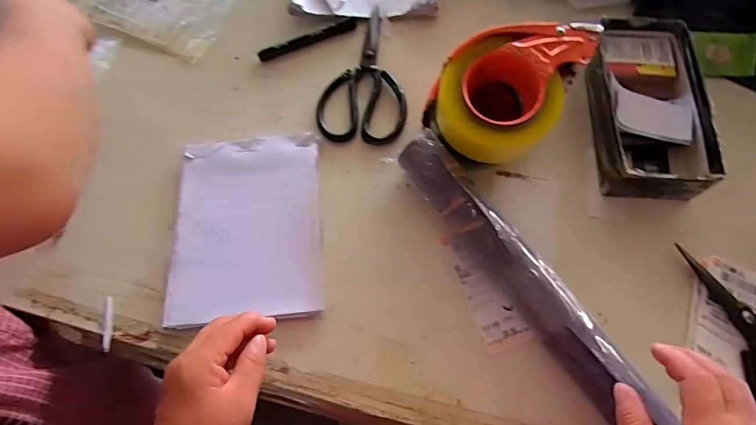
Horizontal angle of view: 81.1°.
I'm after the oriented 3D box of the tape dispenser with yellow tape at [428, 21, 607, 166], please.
[{"bbox_3d":[0.135,-0.135,0.463,0.127,0.063,0.167,37,75,15],"label":"tape dispenser with yellow tape"}]

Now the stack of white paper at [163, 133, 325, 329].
[{"bbox_3d":[-0.142,0.010,0.486,0.154,0.016,0.209,-5,69,1],"label":"stack of white paper"}]

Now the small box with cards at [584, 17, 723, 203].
[{"bbox_3d":[0.306,-0.125,0.506,0.112,0.047,0.219,3,69,4],"label":"small box with cards"}]

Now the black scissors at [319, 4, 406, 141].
[{"bbox_3d":[-0.024,-0.178,0.561,0.106,0.006,0.197,-4,69,1],"label":"black scissors"}]

